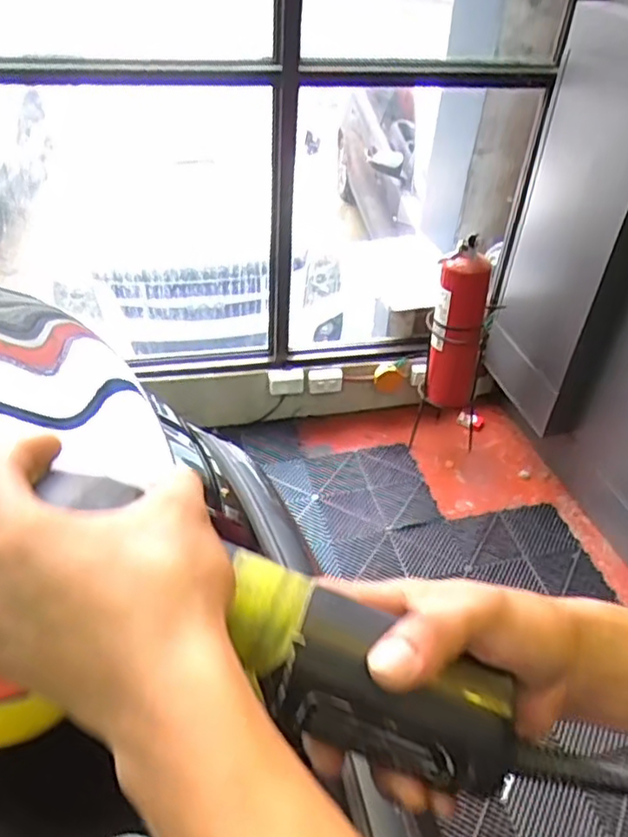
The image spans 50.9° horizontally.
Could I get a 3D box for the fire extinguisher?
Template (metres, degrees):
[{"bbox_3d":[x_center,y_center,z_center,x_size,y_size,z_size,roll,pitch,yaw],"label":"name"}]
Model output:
[{"bbox_3d":[0.415,-0.250,1.931,0.164,0.577,0.119,18,43,16],"label":"fire extinguisher"}]

